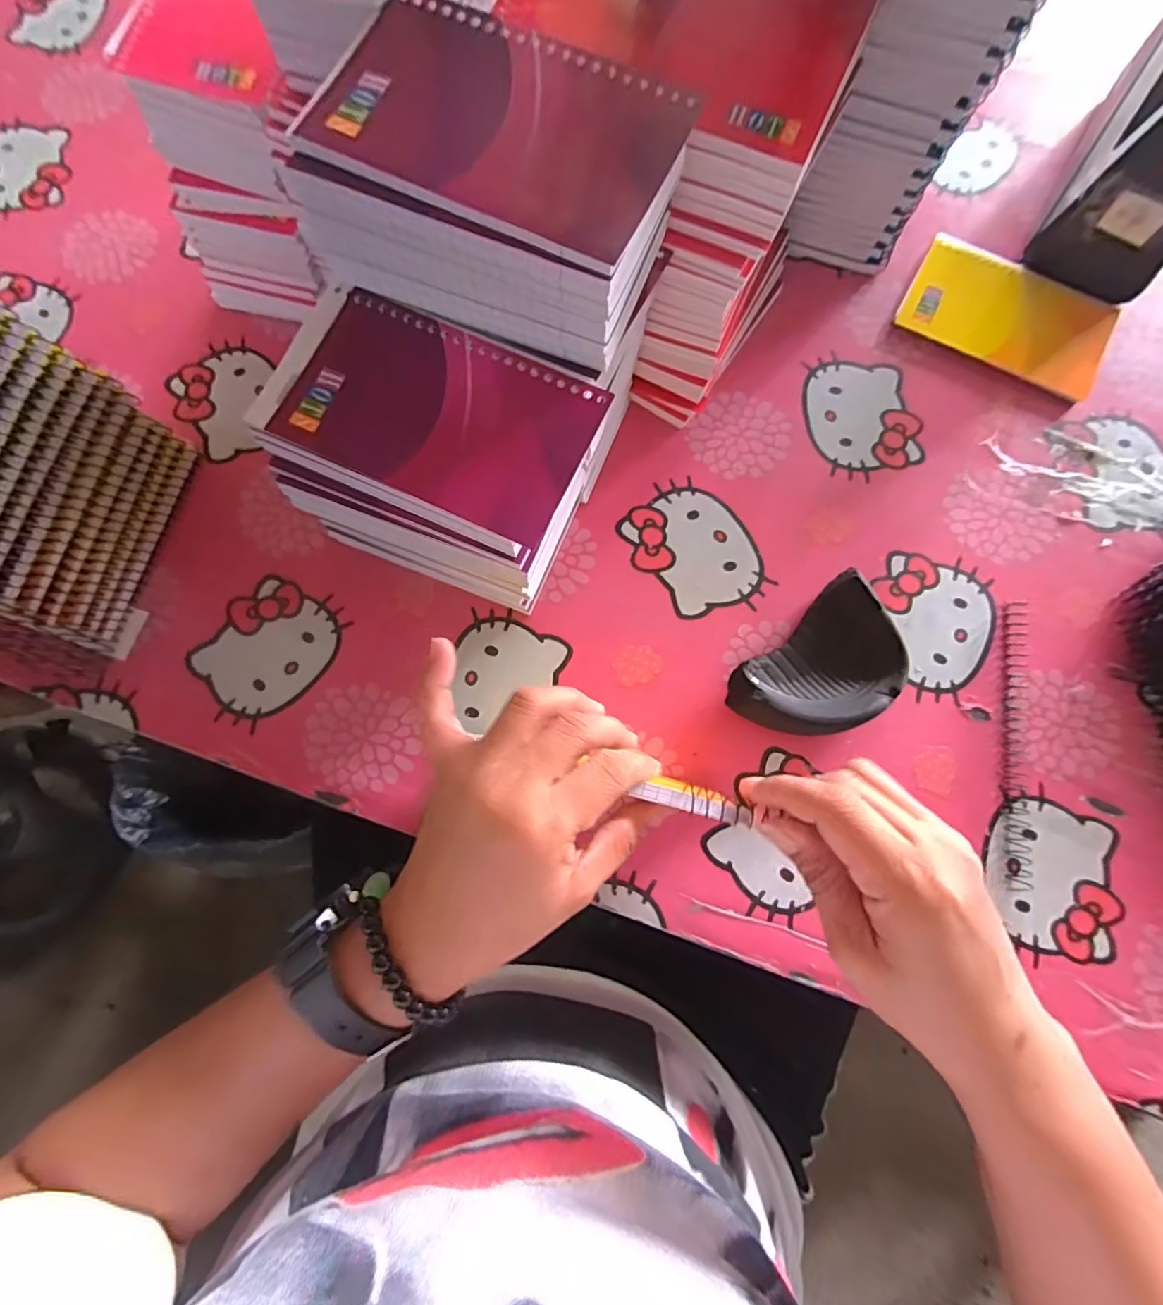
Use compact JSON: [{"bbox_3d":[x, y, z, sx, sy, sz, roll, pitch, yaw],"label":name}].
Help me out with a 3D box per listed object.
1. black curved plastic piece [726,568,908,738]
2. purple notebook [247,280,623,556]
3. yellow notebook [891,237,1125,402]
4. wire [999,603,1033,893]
[{"bbox_3d":[0.136,0.013,0.316,0.097,0.028,0.066,-41,80,-8],"label":"black curved plastic piece"},{"bbox_3d":[-0.066,-0.103,0.247,0.138,0.018,0.081,25,78,6],"label":"purple notebook"},{"bbox_3d":[0.289,-0.229,0.380,0.130,0.008,0.079,30,79,7],"label":"yellow notebook"},{"bbox_3d":[0.249,0.050,0.319,0.015,0.008,0.162,9,77,2],"label":"wire"}]

